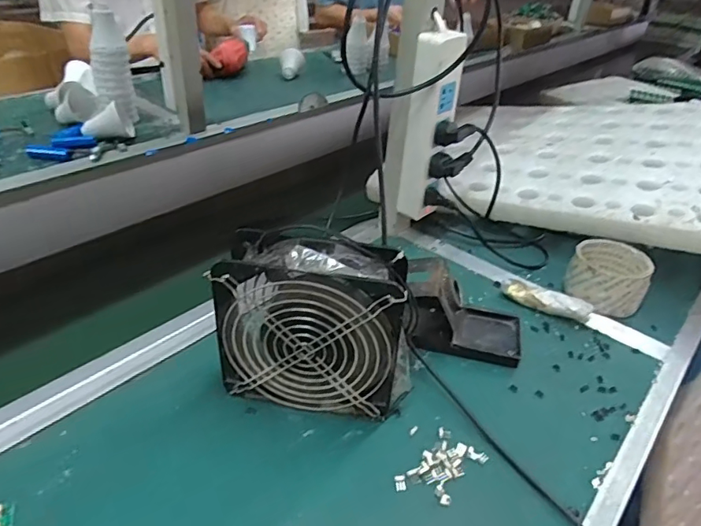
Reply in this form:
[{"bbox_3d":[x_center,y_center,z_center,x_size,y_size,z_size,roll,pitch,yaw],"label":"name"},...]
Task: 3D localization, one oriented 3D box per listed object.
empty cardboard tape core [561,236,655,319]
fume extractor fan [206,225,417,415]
[{"bbox_3d":[0.305,0.015,0.608,0.084,0.057,0.089,3,34,-2],"label":"empty cardboard tape core"},{"bbox_3d":[-0.029,0.052,0.432,0.156,0.152,0.058,8,35,6],"label":"fume extractor fan"}]

